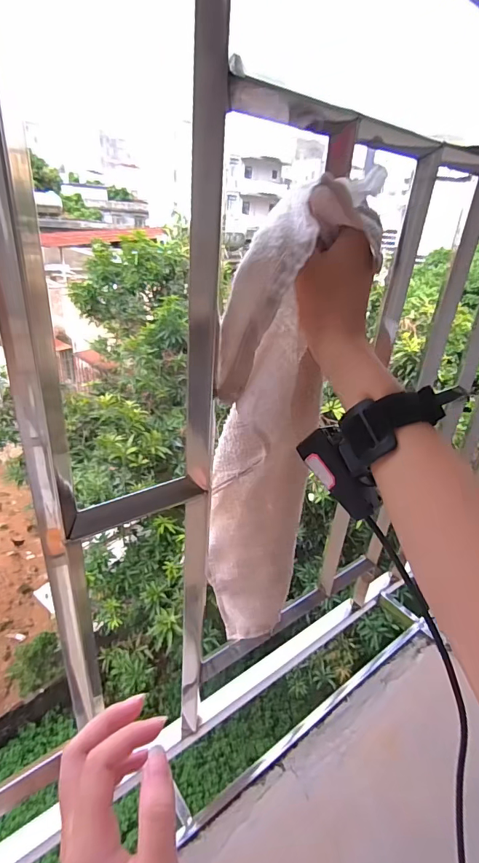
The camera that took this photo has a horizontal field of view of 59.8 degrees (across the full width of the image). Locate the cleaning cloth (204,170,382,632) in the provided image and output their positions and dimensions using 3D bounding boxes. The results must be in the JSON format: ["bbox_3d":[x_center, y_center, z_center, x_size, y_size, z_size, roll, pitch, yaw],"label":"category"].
[{"bbox_3d":[0.023,0.045,0.364,0.084,0.433,0.055,-11,39,-17],"label":"cleaning cloth"}]

